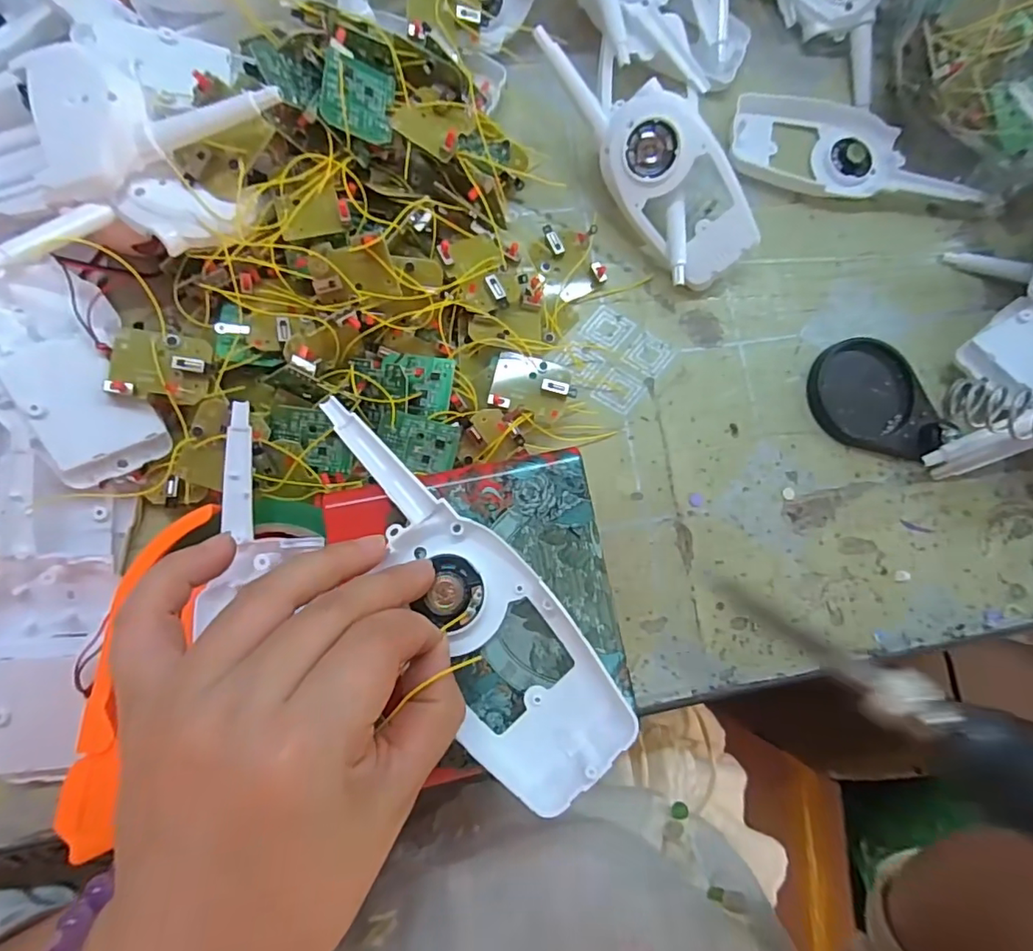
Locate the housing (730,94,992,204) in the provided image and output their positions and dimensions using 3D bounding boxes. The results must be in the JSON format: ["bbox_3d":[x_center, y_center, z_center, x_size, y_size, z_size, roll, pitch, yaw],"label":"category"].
[{"bbox_3d":[0.219,-0.212,0.356,0.162,0.017,0.065,2,83,-7],"label":"housing"}]

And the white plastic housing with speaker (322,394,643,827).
[{"bbox_3d":[-0.020,0.042,0.207,0.055,0.019,0.165,-33,85,-9],"label":"white plastic housing with speaker"}]

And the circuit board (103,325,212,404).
[{"bbox_3d":[-0.174,-0.054,0.266,0.042,0.012,0.034,5,84,-18],"label":"circuit board"}]

